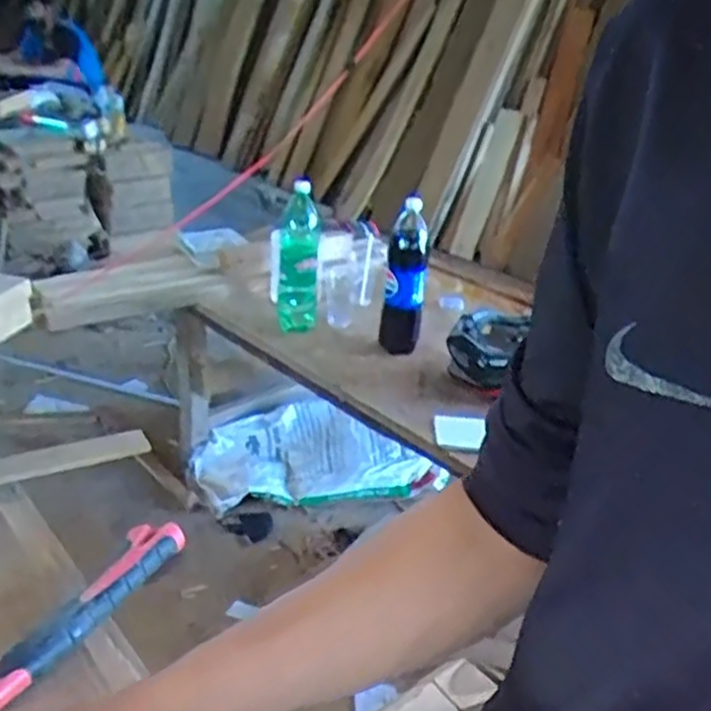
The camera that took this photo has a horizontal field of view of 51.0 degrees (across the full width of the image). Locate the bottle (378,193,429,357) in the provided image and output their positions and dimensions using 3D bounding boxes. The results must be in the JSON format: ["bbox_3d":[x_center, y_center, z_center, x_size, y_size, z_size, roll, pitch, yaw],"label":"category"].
[{"bbox_3d":[0.106,-0.163,1.582,0.088,0.307,0.091,6,26,5],"label":"bottle"}]

